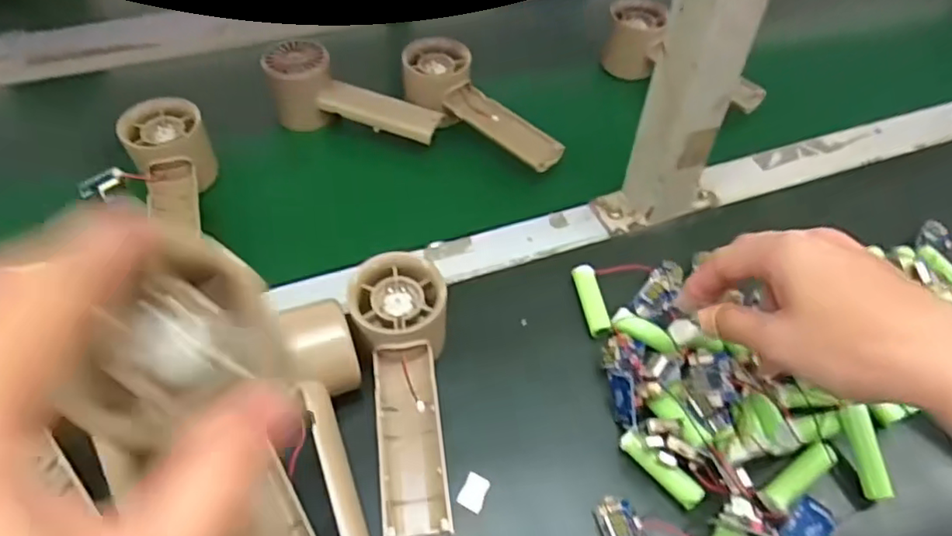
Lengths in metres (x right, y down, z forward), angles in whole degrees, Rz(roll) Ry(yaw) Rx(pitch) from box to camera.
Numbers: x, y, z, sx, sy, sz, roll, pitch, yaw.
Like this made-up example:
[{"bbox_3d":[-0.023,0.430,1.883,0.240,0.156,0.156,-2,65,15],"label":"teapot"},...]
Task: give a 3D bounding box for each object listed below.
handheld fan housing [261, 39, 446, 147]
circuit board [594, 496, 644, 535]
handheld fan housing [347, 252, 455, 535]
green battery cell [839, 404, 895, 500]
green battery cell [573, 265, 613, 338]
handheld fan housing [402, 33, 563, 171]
[{"bbox_3d":[-0.099,-0.141,0.512,0.147,0.054,0.049,15,54,8],"label":"handheld fan housing"},{"bbox_3d":[0.078,0.139,0.328,0.021,0.009,0.032,-12,55,-12],"label":"circuit board"},{"bbox_3d":[-0.038,0.073,0.345,0.051,0.062,0.153,-5,54,-7],"label":"handheld fan housing"},{"bbox_3d":[0.219,0.103,0.343,0.011,0.013,0.051,-10,80,-10],"label":"green battery cell"},{"bbox_3d":[0.077,0.021,0.409,0.015,0.011,0.050,-5,54,-7],"label":"green battery cell"},{"bbox_3d":[0.001,-0.131,0.497,0.052,0.038,0.153,-32,61,-24],"label":"handheld fan housing"}]

